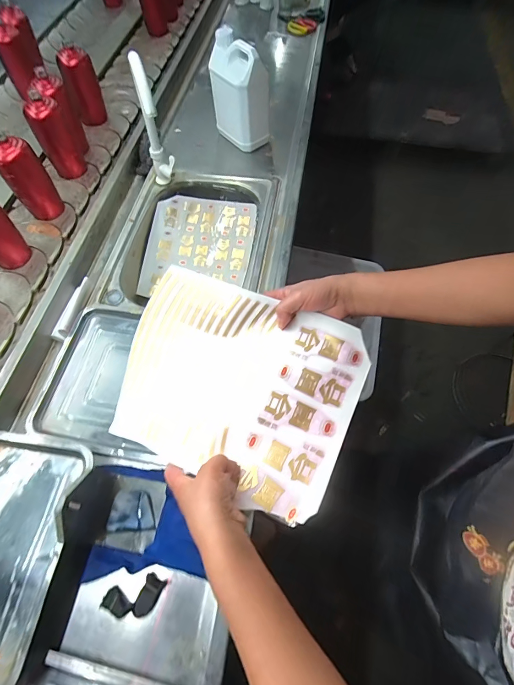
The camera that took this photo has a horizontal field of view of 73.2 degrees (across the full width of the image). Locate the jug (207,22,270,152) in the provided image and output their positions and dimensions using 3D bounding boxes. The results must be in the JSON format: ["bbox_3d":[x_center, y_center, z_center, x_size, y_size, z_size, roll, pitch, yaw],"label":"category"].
[{"bbox_3d":[-0.042,-0.646,0.909,0.101,0.228,0.161,-39,70,-17],"label":"jug"}]

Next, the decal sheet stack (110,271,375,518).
[{"bbox_3d":[-0.042,0.053,0.462,0.332,0.091,0.240,22,63,10],"label":"decal sheet stack"}]

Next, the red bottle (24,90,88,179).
[{"bbox_3d":[-0.485,-0.492,0.838,0.074,0.174,0.060,-22,66,-10],"label":"red bottle"}]

